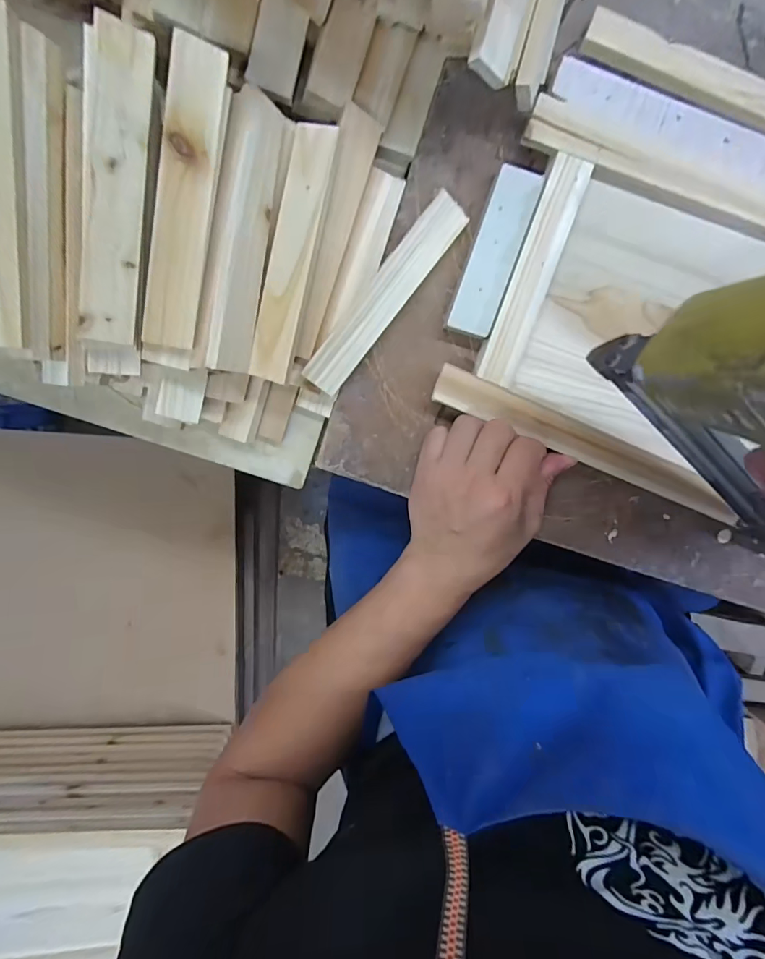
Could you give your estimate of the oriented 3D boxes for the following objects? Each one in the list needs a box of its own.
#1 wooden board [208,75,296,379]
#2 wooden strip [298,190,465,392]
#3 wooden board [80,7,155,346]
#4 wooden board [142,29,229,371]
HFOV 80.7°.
[{"bbox_3d":[-0.083,-0.144,0.274,0.005,0.037,0.153,18,101,35],"label":"wooden board"},{"bbox_3d":[0.001,-0.129,0.317,0.027,0.011,0.155,38,95,-9],"label":"wooden strip"},{"bbox_3d":[-0.142,-0.153,0.239,0.029,0.006,0.154,6,99,-19],"label":"wooden board"},{"bbox_3d":[-0.113,-0.149,0.254,0.028,0.010,0.165,7,103,-26],"label":"wooden board"}]

